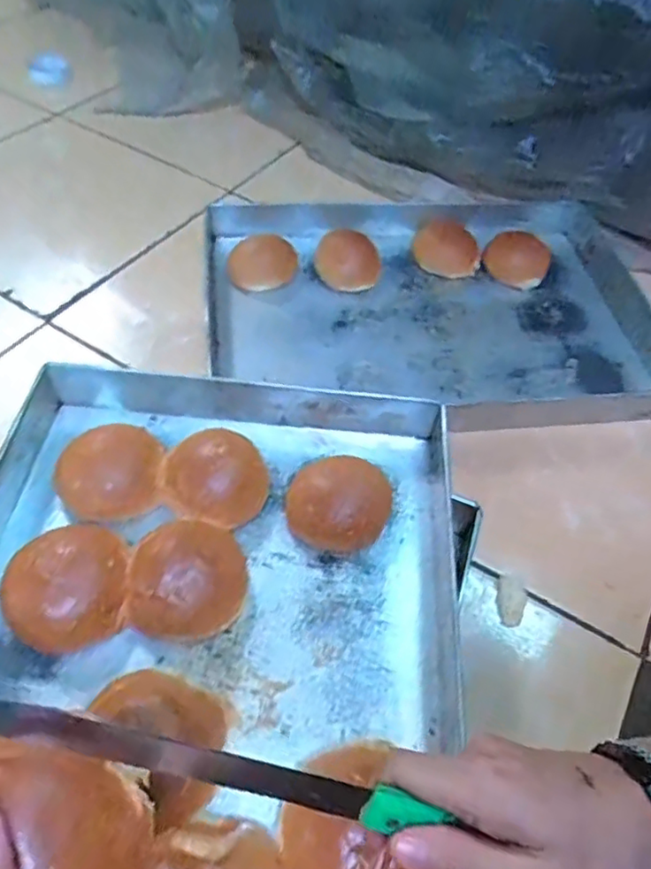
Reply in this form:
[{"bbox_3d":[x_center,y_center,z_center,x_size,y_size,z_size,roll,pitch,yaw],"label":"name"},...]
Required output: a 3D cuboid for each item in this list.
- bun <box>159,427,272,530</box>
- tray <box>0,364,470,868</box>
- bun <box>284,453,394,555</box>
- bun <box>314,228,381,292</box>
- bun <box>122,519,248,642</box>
[{"bbox_3d":[-0.103,0.042,0.590,0.094,0.051,0.091,2,48,-2],"label":"bun"},{"bbox_3d":[-0.106,0.208,0.459,0.430,0.062,0.606,7,48,2],"label":"tray"},{"bbox_3d":[0.014,0.059,0.579,0.095,0.052,0.091,13,49,8],"label":"bun"},{"bbox_3d":[0.035,-0.265,0.915,0.094,0.060,0.094,9,48,4],"label":"bun"},{"bbox_3d":[-0.123,0.123,0.530,0.096,0.052,0.103,-2,48,-5],"label":"bun"}]

